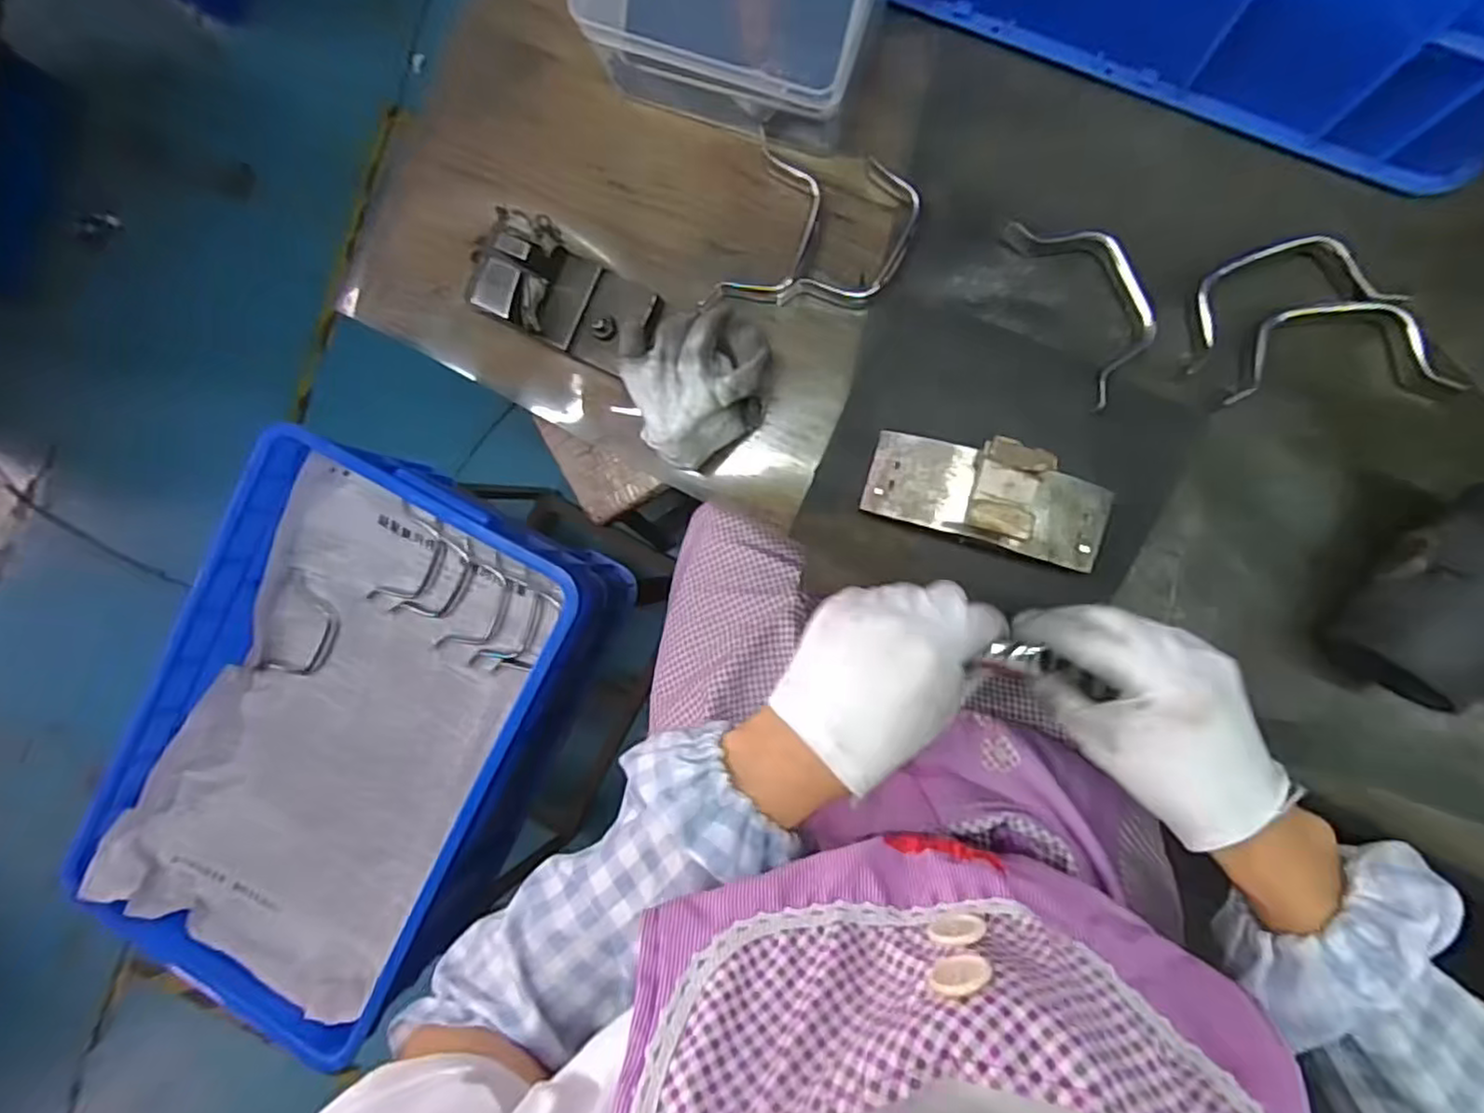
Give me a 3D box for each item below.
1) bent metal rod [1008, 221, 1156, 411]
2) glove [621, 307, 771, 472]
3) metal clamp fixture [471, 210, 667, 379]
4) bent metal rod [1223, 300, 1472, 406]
[{"bbox_3d":[0.219,-0.160,0.434,0.055,0.026,0.128,-23,87,8],"label":"bent metal rod"},{"bbox_3d":[-0.029,-0.114,0.451,0.091,0.063,0.083,0,90,8],"label":"glove"},{"bbox_3d":[-0.109,-0.167,0.456,0.102,0.075,0.065,25,94,8],"label":"metal clamp fixture"},{"bbox_3d":[0.358,-0.124,0.412,0.127,0.022,0.055,-2,90,8],"label":"bent metal rod"}]

